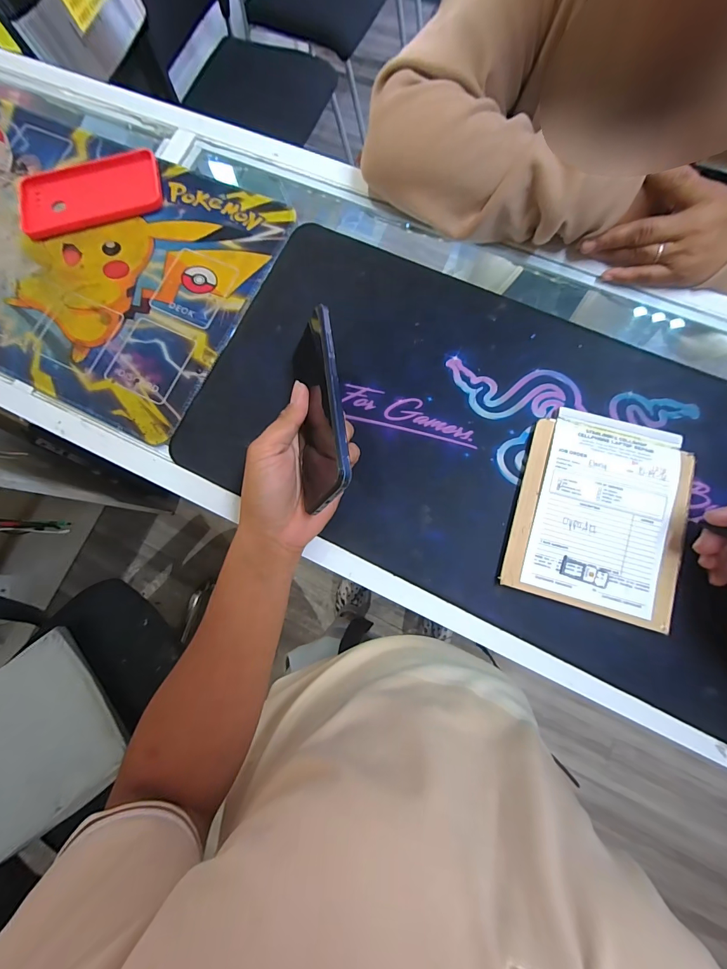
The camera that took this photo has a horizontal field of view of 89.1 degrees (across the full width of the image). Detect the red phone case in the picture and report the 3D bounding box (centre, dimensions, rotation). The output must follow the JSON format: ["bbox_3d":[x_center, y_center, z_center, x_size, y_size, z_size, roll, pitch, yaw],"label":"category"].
[{"bbox_3d":[-0.309,-0.333,0.416,0.157,0.009,0.091,-13,81,2],"label":"red phone case"}]

